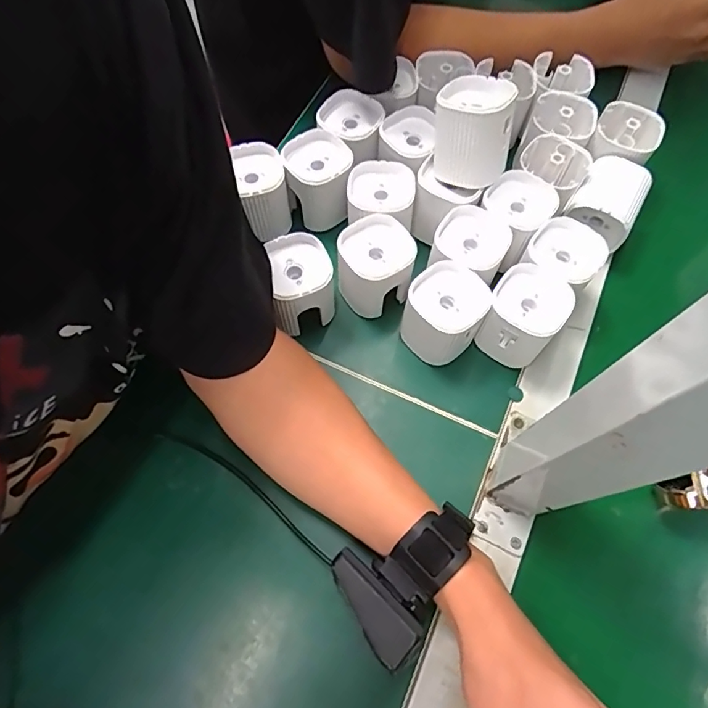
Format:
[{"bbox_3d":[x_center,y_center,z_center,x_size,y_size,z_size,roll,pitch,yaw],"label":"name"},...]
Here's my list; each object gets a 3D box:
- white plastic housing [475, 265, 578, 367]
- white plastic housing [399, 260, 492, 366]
[{"bbox_3d":[0.129,-0.027,0.382,0.055,0.065,0.065,26,68,10],"label":"white plastic housing"},{"bbox_3d":[0.068,-0.029,0.385,0.056,0.067,0.057,40,71,15],"label":"white plastic housing"}]

